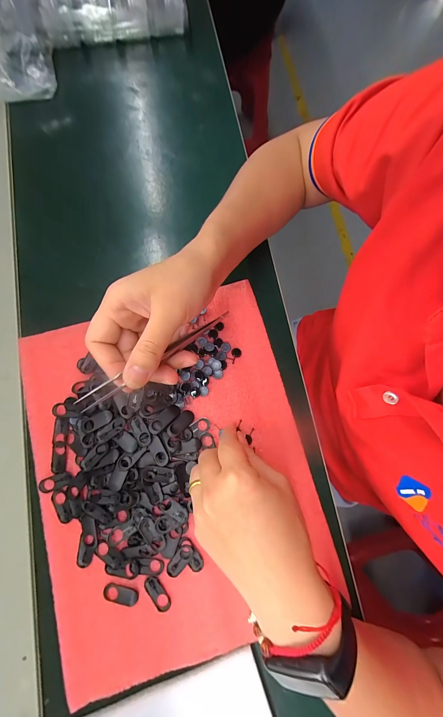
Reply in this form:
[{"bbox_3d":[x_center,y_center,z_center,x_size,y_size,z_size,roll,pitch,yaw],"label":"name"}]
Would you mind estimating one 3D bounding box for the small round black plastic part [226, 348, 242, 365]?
[{"bbox_3d":[0.014,-0.004,0.289,0.011,0.004,0.017,39,81,6],"label":"small round black plastic part"}]

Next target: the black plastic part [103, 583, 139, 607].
[{"bbox_3d":[-0.092,0.216,0.242,0.031,0.004,0.014,14,80,2],"label":"black plastic part"}]

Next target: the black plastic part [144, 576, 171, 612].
[{"bbox_3d":[-0.060,0.217,0.243,0.013,0.004,0.032,-36,82,-7],"label":"black plastic part"}]

